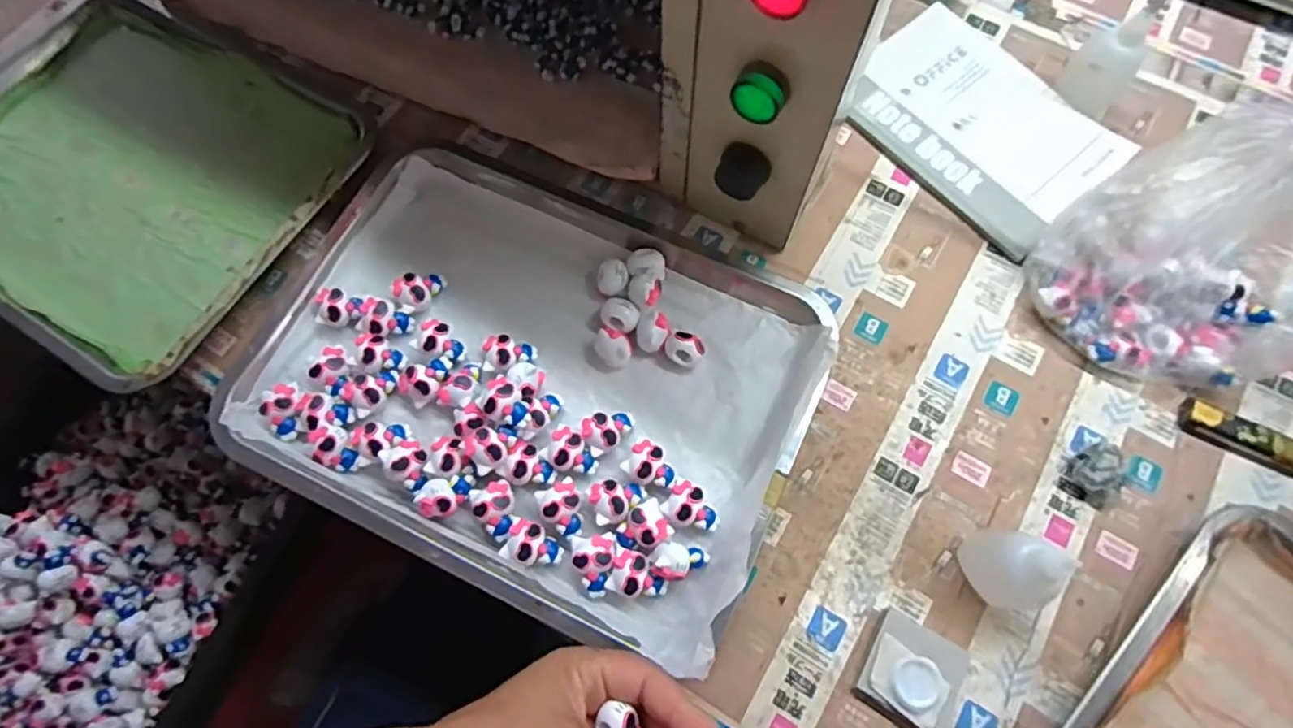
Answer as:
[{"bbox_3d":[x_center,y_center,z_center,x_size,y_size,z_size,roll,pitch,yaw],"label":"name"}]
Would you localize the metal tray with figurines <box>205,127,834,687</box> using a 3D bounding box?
[{"bbox_3d":[-0.073,0.001,0.429,0.347,0.034,0.266,24,72,9],"label":"metal tray with figurines"}]

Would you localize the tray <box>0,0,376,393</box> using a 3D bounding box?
[{"bbox_3d":[-0.401,-0.152,0.495,0.331,0.034,0.264,28,72,11],"label":"tray"}]

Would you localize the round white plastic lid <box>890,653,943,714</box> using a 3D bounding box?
[{"bbox_3d":[0.152,0.181,0.367,0.027,0.007,0.029,0,70,1],"label":"round white plastic lid"}]

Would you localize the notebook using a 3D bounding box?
[{"bbox_3d":[0.255,-0.187,0.505,0.137,0.011,0.193,-39,74,-13],"label":"notebook"}]

